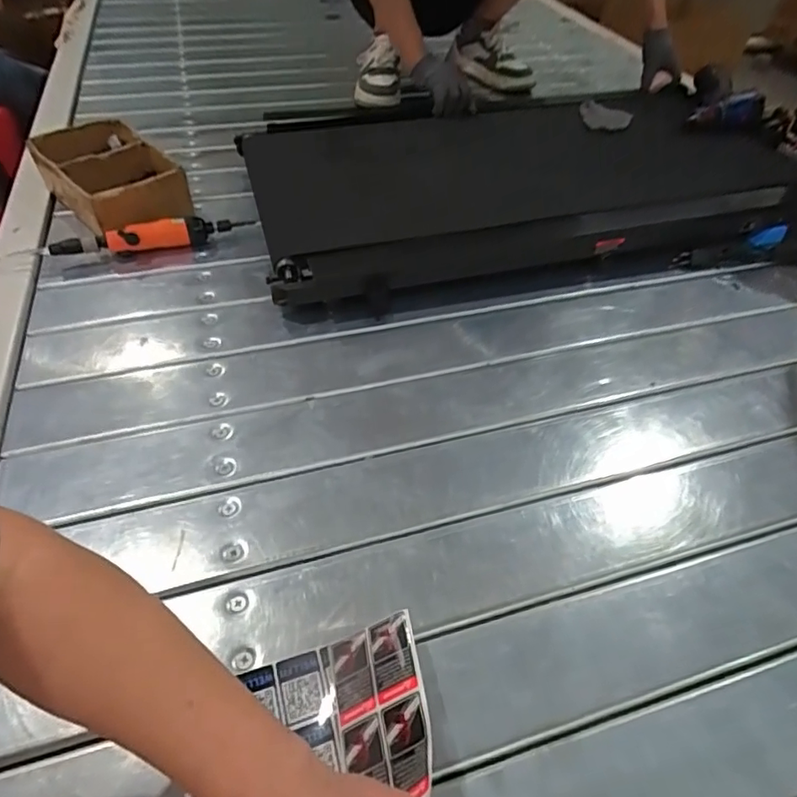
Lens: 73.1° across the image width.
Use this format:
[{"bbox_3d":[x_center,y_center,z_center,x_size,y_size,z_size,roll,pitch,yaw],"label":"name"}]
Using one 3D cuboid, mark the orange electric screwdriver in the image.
[{"bbox_3d":[-0.377,-0.254,0.843,0.302,0.042,0.037,-16,52,-17],"label":"orange electric screwdriver"}]

